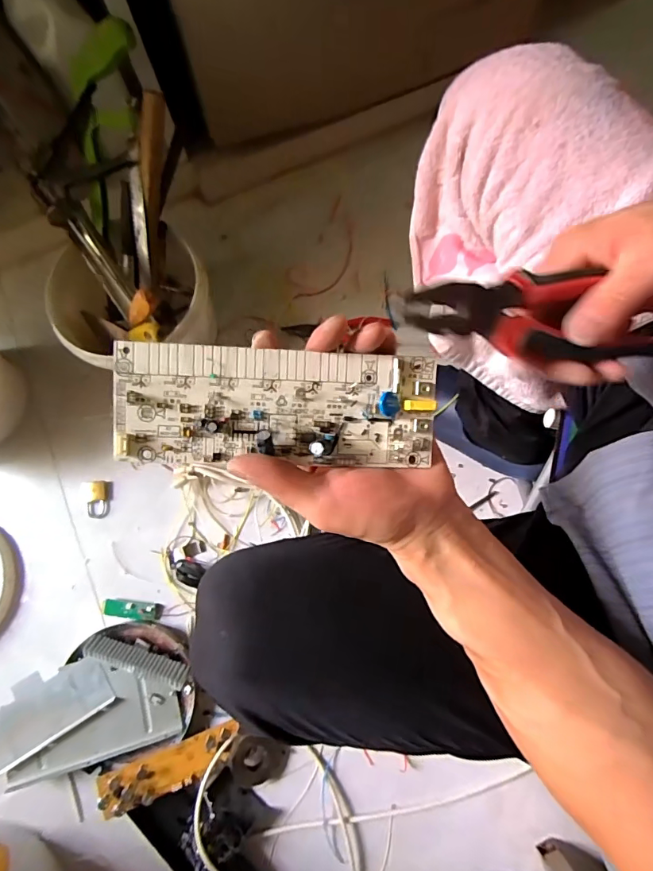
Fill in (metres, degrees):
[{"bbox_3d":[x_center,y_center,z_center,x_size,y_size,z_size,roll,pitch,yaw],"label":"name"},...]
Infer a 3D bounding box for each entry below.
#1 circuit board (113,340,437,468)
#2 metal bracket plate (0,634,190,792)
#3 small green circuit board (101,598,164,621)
[{"bbox_3d":[-0.027,-0.017,0.274,0.187,0.012,0.067,2,94,-8],"label":"circuit board"},{"bbox_3d":[-0.350,0.389,0.671,0.297,0.041,0.165,-14,76,-3],"label":"metal bracket plate"},{"bbox_3d":[-0.302,0.269,0.715,0.093,0.006,0.024,5,76,2],"label":"small green circuit board"}]

